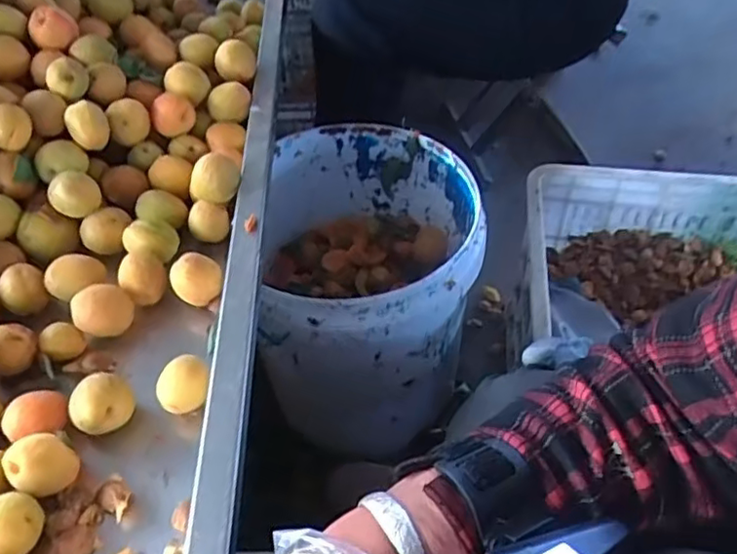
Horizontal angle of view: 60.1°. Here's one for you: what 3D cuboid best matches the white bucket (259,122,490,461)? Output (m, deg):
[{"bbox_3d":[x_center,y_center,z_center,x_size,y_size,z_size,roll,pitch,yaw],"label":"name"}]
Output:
[{"bbox_3d":[-0.006,0.018,0.873,0.270,0.330,0.348,-11,47,-8],"label":"white bucket"}]

